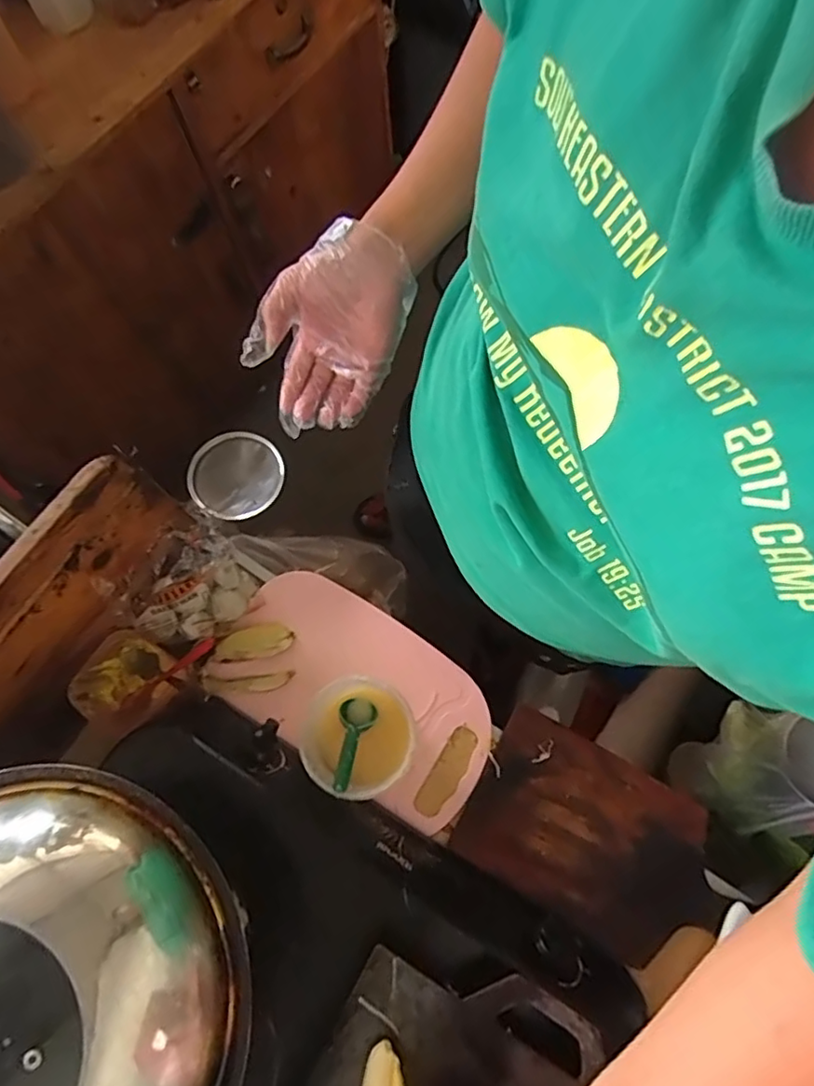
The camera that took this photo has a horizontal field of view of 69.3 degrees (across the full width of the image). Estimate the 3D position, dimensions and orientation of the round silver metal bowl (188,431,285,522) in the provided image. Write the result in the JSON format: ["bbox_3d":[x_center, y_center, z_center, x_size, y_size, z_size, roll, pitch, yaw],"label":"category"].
[{"bbox_3d":[-0.209,-0.082,0.726,0.110,0.041,0.109,-37,76,-9],"label":"round silver metal bowl"}]

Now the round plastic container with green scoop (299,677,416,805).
[{"bbox_3d":[-0.056,0.204,0.636,0.110,0.078,0.120,0,74,1],"label":"round plastic container with green scoop"}]

